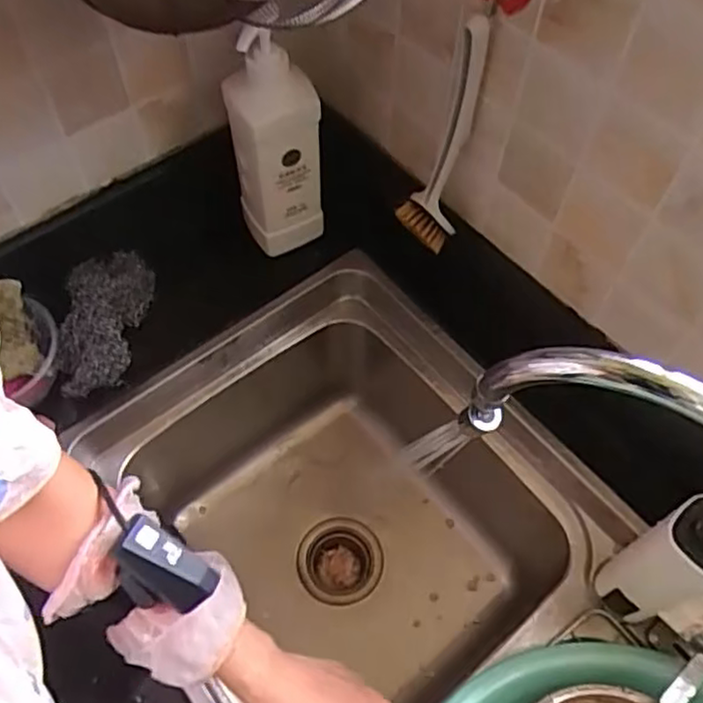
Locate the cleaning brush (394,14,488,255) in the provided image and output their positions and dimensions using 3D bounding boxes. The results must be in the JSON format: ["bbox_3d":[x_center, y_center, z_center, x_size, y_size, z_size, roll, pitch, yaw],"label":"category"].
[{"bbox_3d":[0.082,-0.201,0.637,0.056,0.223,0.093,8,59,3],"label":"cleaning brush"}]

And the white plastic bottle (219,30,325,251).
[{"bbox_3d":[-0.077,-0.216,0.717,0.086,0.280,0.074,-14,60,-9],"label":"white plastic bottle"}]

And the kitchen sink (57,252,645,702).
[{"bbox_3d":[-0.014,0.207,0.791,0.431,0.254,0.518,-36,66,-20],"label":"kitchen sink"}]

